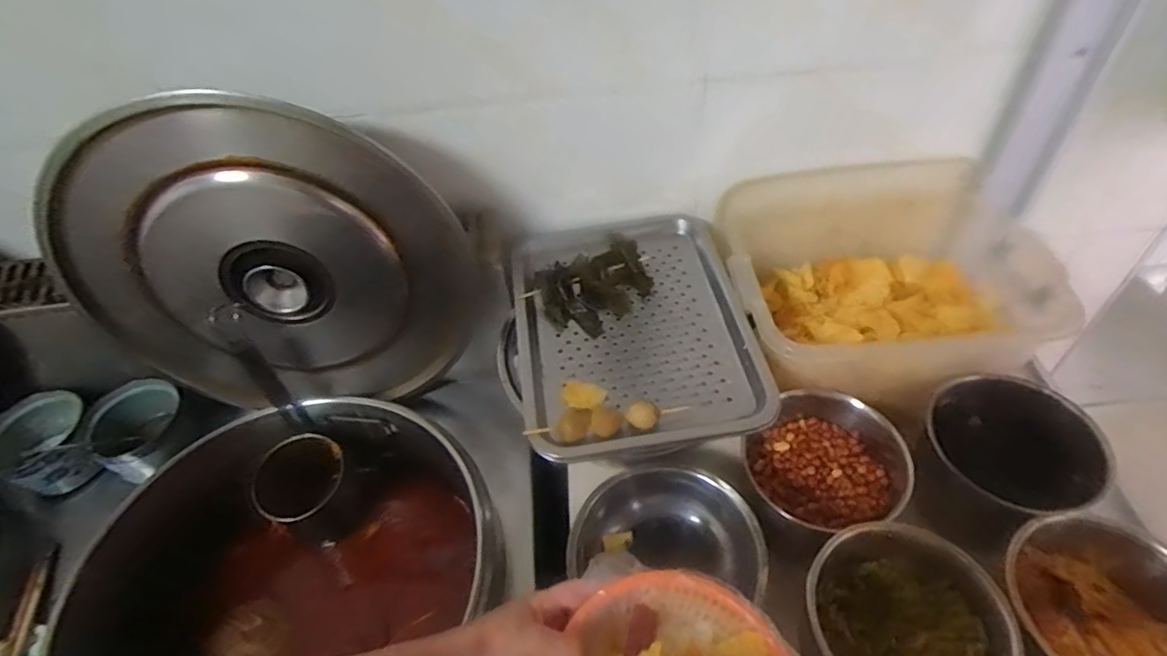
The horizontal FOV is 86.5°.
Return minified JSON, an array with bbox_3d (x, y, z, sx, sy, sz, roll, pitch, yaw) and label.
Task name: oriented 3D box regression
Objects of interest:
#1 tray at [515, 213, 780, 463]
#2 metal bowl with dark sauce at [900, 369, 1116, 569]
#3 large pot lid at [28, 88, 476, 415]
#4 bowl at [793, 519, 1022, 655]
[{"bbox_3d":[0.057,-0.015,0.742,0.261,0.034,0.362,-7,48,-2],"label":"tray"},{"bbox_3d":[0.466,0.158,0.718,0.166,0.162,0.162,-2,48,3],"label":"metal bowl with dark sauce"},{"bbox_3d":[-0.372,-0.068,0.784,0.474,0.459,0.164,-1,48,-6],"label":"large pot lid"},{"bbox_3d":[0.298,0.285,0.590,0.169,0.135,0.159,-2,48,3],"label":"bowl"}]

